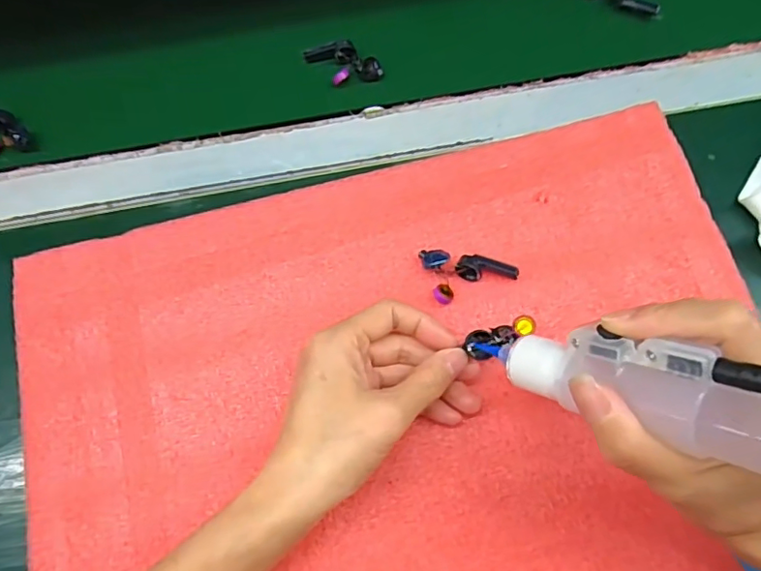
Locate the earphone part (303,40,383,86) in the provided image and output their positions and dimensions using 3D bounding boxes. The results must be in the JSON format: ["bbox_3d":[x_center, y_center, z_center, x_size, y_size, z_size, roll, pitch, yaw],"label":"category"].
[{"bbox_3d":[-0.025,-0.150,0.369,0.030,0.010,0.049,-42,77,-12],"label":"earphone part"}]

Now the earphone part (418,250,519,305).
[{"bbox_3d":[0.050,-0.011,0.312,0.048,0.012,0.032,-17,73,-5],"label":"earphone part"}]

